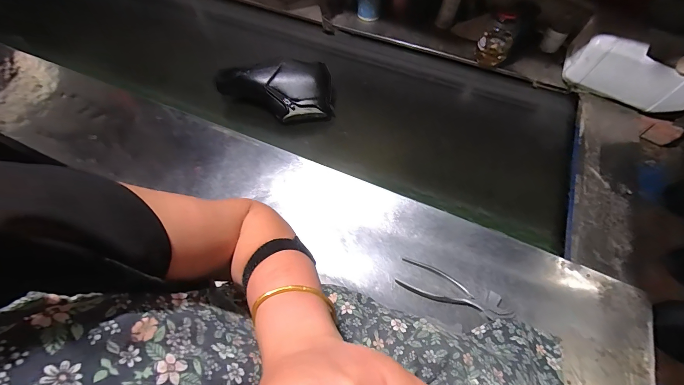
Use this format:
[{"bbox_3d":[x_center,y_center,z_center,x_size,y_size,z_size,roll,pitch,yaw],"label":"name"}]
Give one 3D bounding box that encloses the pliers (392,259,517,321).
[{"bbox_3d":[0.194,0.171,0.525,0.189,0.008,0.057,22,65,12],"label":"pliers"}]

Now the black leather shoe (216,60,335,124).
[{"bbox_3d":[-0.161,-0.244,0.743,0.266,0.094,0.118,-3,62,0],"label":"black leather shoe"}]

